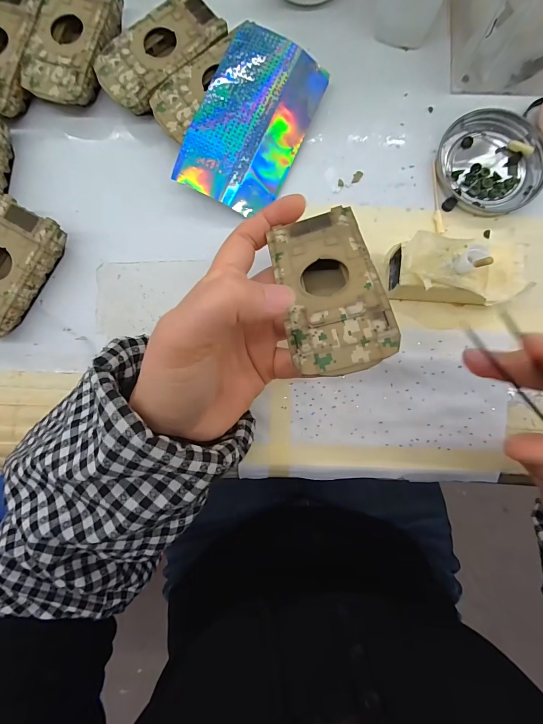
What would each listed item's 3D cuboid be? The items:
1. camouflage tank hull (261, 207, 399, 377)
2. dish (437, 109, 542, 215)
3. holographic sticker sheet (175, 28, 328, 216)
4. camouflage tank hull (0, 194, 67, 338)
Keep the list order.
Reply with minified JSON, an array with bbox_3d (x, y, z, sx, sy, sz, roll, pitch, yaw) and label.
[{"bbox_3d":[0.029,-0.037,0.171,0.047,0.019,0.093,-9,62,0],"label":"camouflage tank hull"},{"bbox_3d":[0.166,-0.152,0.249,0.076,0.008,0.075,0,84,1],"label":"dish"},{"bbox_3d":[-0.015,-0.174,0.245,0.072,0.028,0.124,25,85,4],"label":"holographic sticker sheet"},{"bbox_3d":[-0.195,-0.065,0.242,0.050,0.028,0.095,31,86,4],"label":"camouflage tank hull"}]

